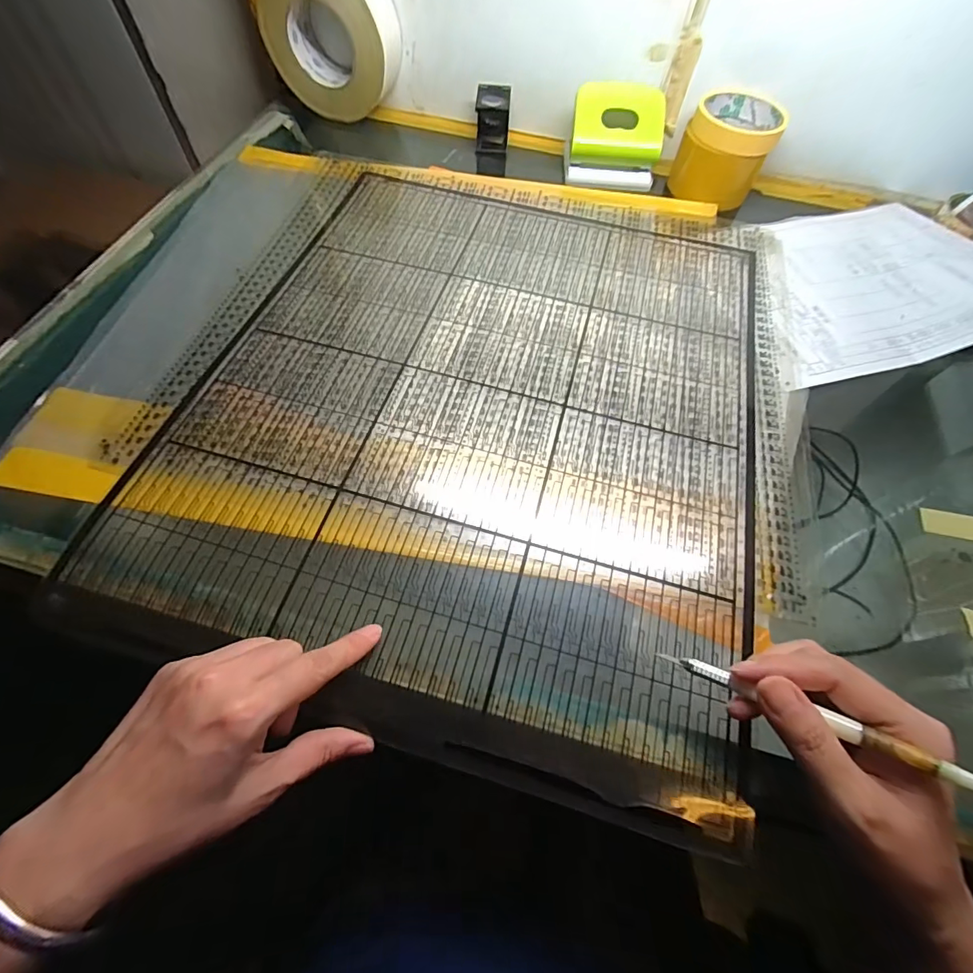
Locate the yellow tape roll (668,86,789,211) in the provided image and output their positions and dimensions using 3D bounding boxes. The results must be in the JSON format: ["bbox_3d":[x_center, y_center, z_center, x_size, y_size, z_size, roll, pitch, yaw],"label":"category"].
[{"bbox_3d":[0.266,-0.373,0.506,0.091,0.075,0.081,30,63,15],"label":"yellow tape roll"}]

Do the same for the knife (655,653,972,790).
[{"bbox_3d":[0.156,0.108,0.214,0.150,0.007,0.008,13,56,38],"label":"knife"}]

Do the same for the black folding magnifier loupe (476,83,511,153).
[{"bbox_3d":[0.007,-0.440,0.554,0.038,0.063,0.038,6,60,1],"label":"black folding magnifier loupe"}]

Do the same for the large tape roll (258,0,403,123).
[{"bbox_3d":[-0.176,-0.516,0.529,0.143,0.139,0.066,14,60,6],"label":"large tape roll"}]

